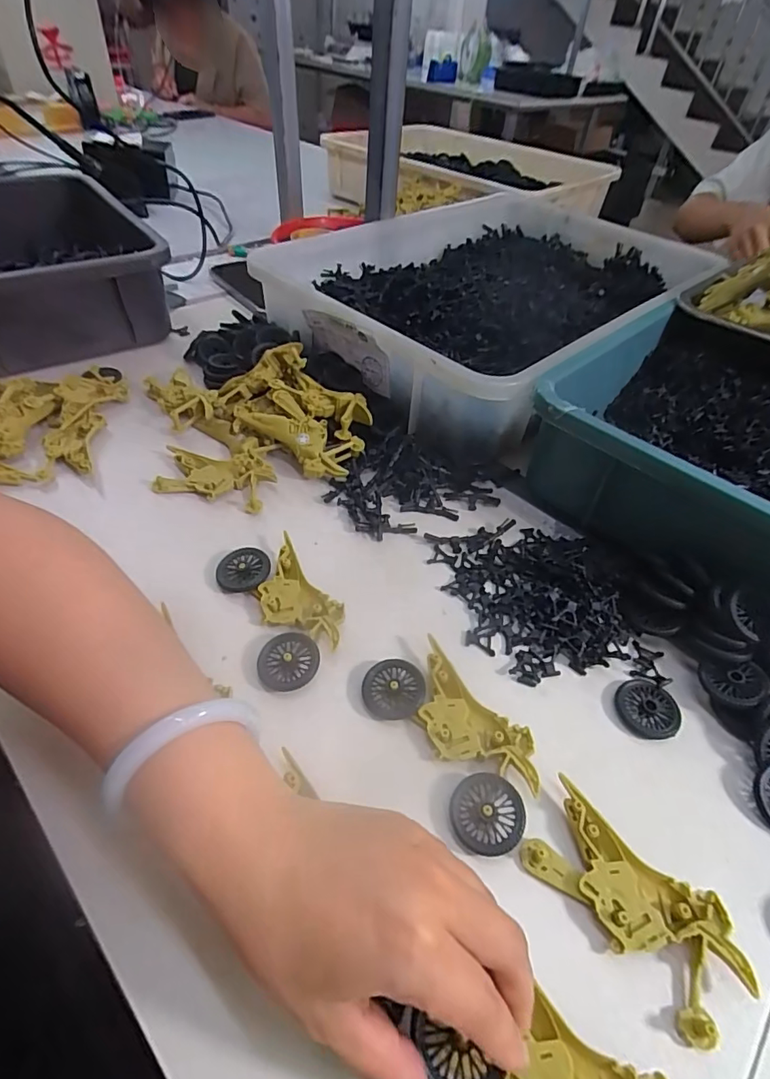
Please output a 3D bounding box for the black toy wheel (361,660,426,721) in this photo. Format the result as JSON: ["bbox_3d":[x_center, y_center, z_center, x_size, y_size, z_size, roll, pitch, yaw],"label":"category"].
[{"bbox_3d":[0.005,0.092,0.313,0.037,0.008,0.035,3,45,-3],"label":"black toy wheel"}]

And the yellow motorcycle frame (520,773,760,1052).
[{"bbox_3d":[0.117,0.173,0.247,0.049,0.016,0.097,-31,56,-31],"label":"yellow motorcycle frame"}]

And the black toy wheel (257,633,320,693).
[{"bbox_3d":[-0.060,0.077,0.321,0.036,0.012,0.037,3,45,-3],"label":"black toy wheel"}]

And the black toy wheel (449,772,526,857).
[{"bbox_3d":[0.053,0.143,0.267,0.036,0.011,0.037,3,45,-3],"label":"black toy wheel"}]

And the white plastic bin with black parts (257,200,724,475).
[{"bbox_3d":[0.135,-0.322,0.641,0.381,0.098,0.542,33,52,25],"label":"white plastic bin with black parts"}]

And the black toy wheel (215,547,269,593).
[{"bbox_3d":[-0.101,0.023,0.368,0.037,0.010,0.034,3,45,-3],"label":"black toy wheel"}]

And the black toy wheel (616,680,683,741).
[{"bbox_3d":[0.164,0.106,0.319,0.035,0.005,0.035,3,45,-3],"label":"black toy wheel"}]

